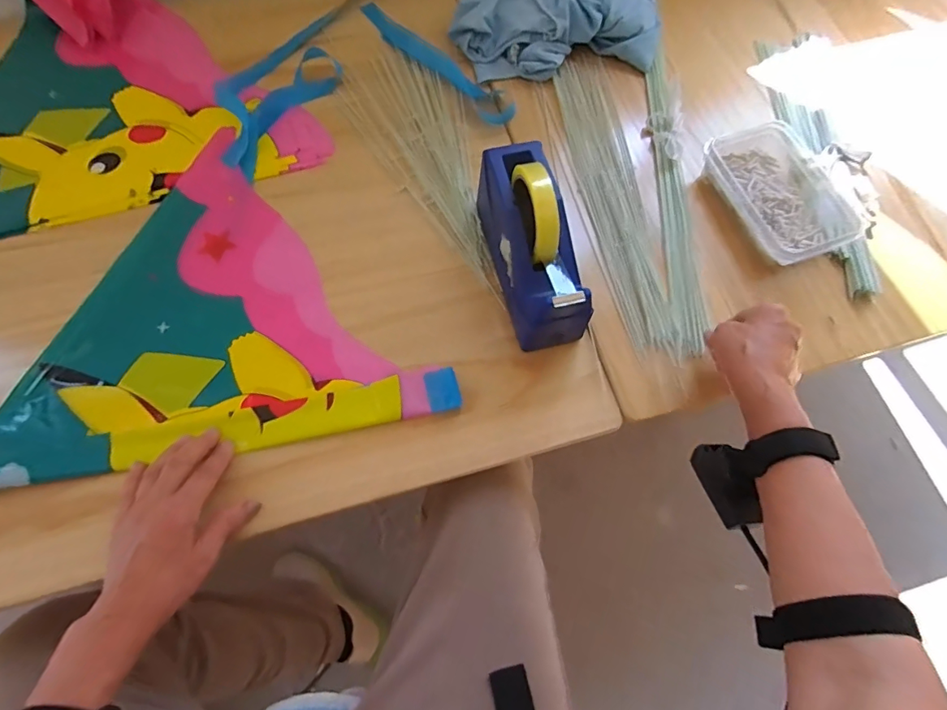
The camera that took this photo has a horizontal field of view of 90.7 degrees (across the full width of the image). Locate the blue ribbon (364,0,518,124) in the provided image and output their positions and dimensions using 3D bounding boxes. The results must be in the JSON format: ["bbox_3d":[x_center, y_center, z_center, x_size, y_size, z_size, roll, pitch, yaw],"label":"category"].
[{"bbox_3d":[-0.054,-0.413,0.652,0.044,0.018,0.291,-42,78,-15],"label":"blue ribbon"}]

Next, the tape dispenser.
[{"bbox_3d":[0.059,-0.118,0.491,0.074,0.119,0.200,-13,72,-7],"label":"tape dispenser"}]

